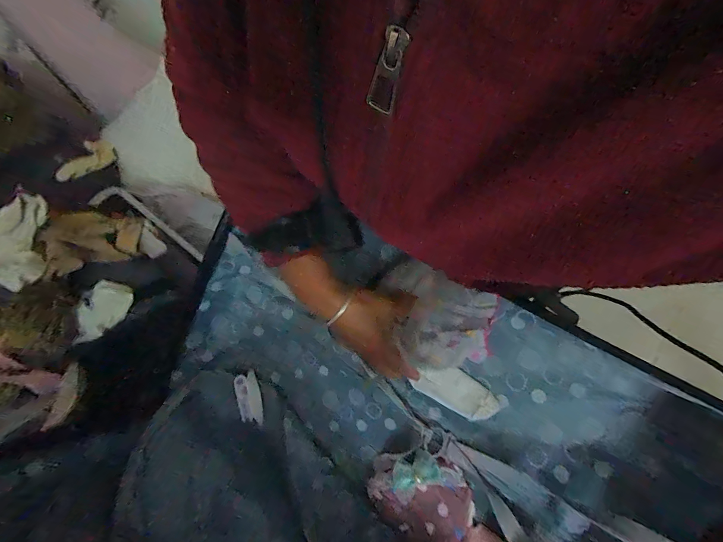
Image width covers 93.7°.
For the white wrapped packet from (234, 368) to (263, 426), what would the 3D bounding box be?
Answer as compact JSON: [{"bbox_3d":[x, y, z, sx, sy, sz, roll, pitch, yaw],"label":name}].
[{"bbox_3d":[-0.181,0.205,0.545,0.035,0.010,0.081,-18,70,-8],"label":"white wrapped packet"}]

